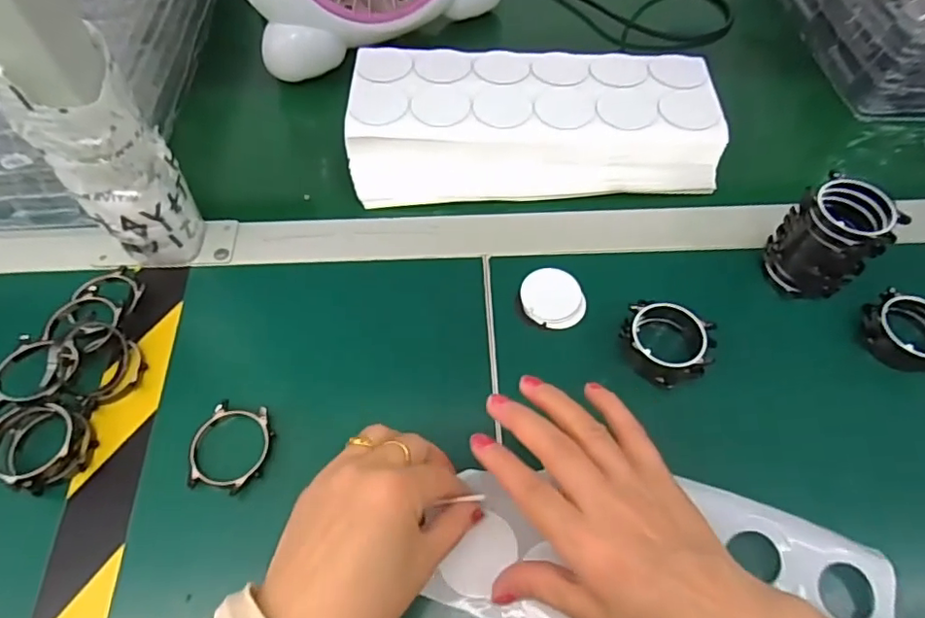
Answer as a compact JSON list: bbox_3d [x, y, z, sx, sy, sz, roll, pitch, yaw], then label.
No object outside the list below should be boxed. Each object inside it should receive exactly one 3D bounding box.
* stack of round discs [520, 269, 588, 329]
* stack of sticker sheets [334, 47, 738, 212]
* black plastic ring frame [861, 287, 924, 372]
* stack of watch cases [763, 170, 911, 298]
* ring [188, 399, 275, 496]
[{"bbox_3d":[0.062,-0.008,0.394,0.041,0.006,0.046,-18,60,-11],"label":"stack of round discs"},{"bbox_3d":[0.054,-0.145,0.454,0.279,0.055,0.118,1,58,0],"label":"stack of sticker sheets"},{"bbox_3d":[0.291,0.016,0.373,0.054,0.027,0.047,37,65,20],"label":"black plastic ring frame"},{"bbox_3d":[0.240,-0.046,0.375,0.049,0.067,0.058,-38,66,-21],"label":"stack of watch cases"},{"bbox_3d":[-0.137,0.081,0.335,0.044,0.008,0.052,8,58,4],"label":"ring"}]

